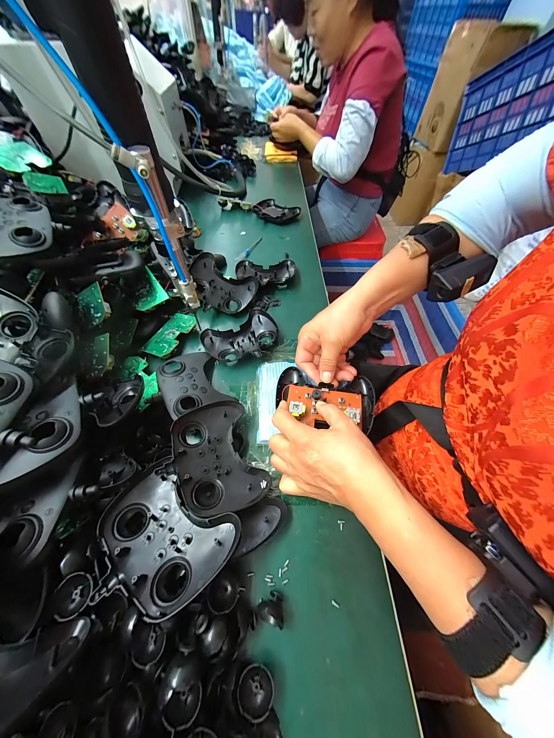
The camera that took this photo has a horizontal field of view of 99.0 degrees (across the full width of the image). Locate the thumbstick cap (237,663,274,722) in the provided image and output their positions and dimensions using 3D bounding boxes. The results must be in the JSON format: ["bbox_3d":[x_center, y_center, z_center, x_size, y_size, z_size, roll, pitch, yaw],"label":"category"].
[{"bbox_3d":[-0.016,0.250,0.184,0.028,0.010,0.026,2,28,-1],"label":"thumbstick cap"}]

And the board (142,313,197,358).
[{"bbox_3d":[-0.175,-0.056,0.389,0.055,0.008,0.086,17,59,22],"label":"board"}]

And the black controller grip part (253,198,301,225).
[{"bbox_3d":[-0.004,-0.422,0.639,0.124,0.022,0.088,27,60,15],"label":"black controller grip part"}]

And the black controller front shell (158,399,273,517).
[{"bbox_3d":[-0.073,0.103,0.274,0.098,0.041,0.123,-19,59,-13],"label":"black controller front shell"}]

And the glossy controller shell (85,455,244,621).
[{"bbox_3d":[-0.106,0.152,0.220,0.122,0.033,0.092,31,62,18],"label":"glossy controller shell"}]

